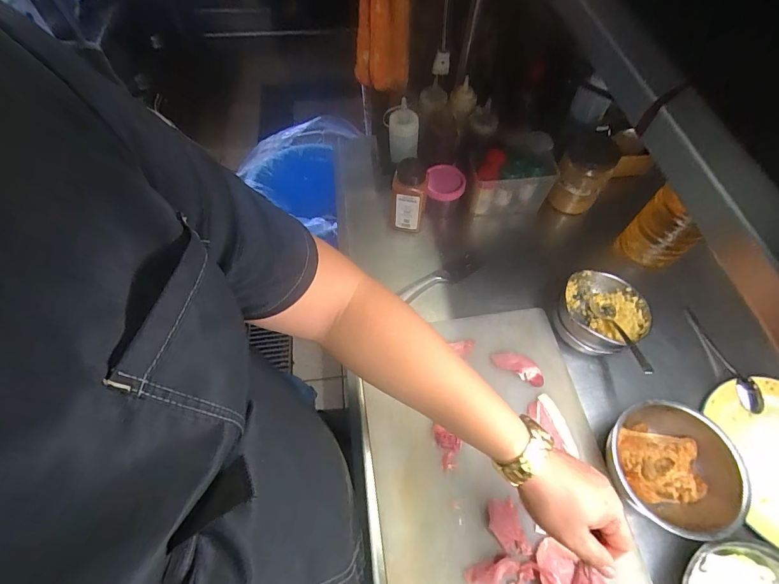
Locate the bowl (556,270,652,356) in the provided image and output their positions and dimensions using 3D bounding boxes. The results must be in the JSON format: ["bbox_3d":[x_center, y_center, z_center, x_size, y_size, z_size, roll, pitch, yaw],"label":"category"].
[{"bbox_3d":[0.370,0.040,0.665,0.136,0.074,0.141,0,60,-1],"label":"bowl"}]

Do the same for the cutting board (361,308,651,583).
[{"bbox_3d":[0.156,0.306,0.545,0.363,0.034,0.599,-5,61,-4],"label":"cutting board"}]

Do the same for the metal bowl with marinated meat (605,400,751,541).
[{"bbox_3d":[0.406,0.251,0.545,0.154,0.077,0.167,0,60,-1],"label":"metal bowl with marinated meat"}]

